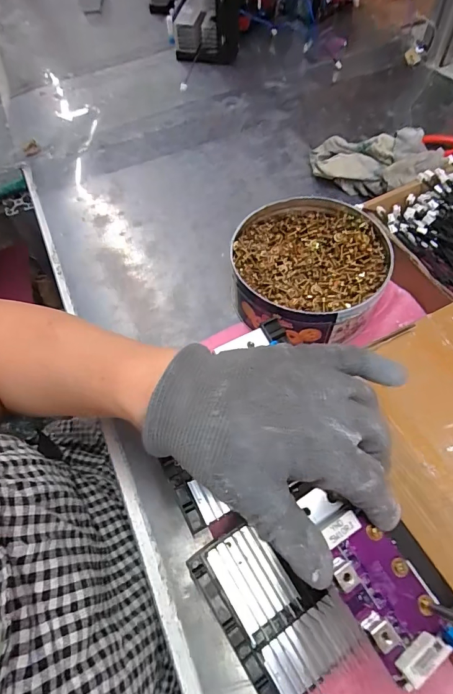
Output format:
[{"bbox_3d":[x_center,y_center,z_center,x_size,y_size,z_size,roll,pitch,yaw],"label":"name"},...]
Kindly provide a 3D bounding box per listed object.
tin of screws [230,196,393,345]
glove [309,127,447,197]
[{"bbox_3d":[0.079,-0.077,0.398,0.150,0.057,0.159,33,68,20],"label":"tin of screws"},{"bbox_3d":[0.172,-0.219,0.477,0.144,0.055,0.083,11,60,10],"label":"glove"}]

